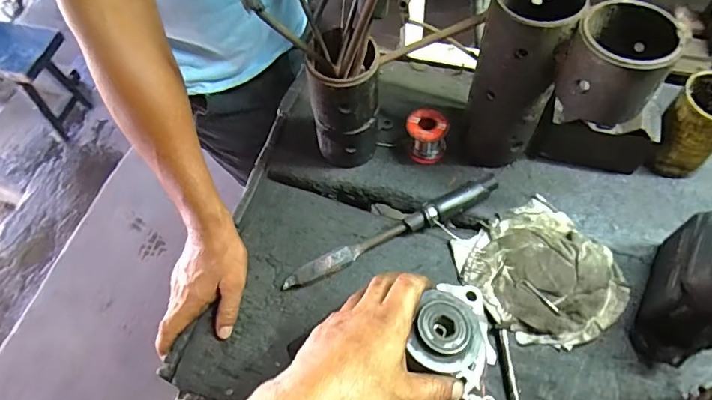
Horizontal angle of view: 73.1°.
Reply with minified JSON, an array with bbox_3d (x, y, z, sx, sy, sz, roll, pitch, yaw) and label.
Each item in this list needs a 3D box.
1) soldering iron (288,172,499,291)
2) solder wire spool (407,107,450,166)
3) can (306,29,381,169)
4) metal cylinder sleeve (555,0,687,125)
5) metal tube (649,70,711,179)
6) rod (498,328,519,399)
[{"bbox_3d":[0.044,0.038,0.586,0.282,0.037,0.029,-22,61,-10],"label":"soldering iron"},{"bbox_3d":[0.094,-0.085,0.634,0.050,0.055,0.054,-1,60,2],"label":"solder wire spool"},{"bbox_3d":[-0.013,-0.111,0.585,0.080,0.169,0.073,-5,60,0],"label":"can"},{"bbox_3d":[0.247,-0.130,0.458,0.086,0.077,0.087,-1,60,2],"label":"metal cylinder sleeve"},{"bbox_3d":[0.403,-0.087,0.570,0.075,0.113,0.072,-1,60,2],"label":"metal tube"},{"bbox_3d":[0.166,0.188,0.517,0.012,0.009,0.095,-3,60,1],"label":"rod"}]

